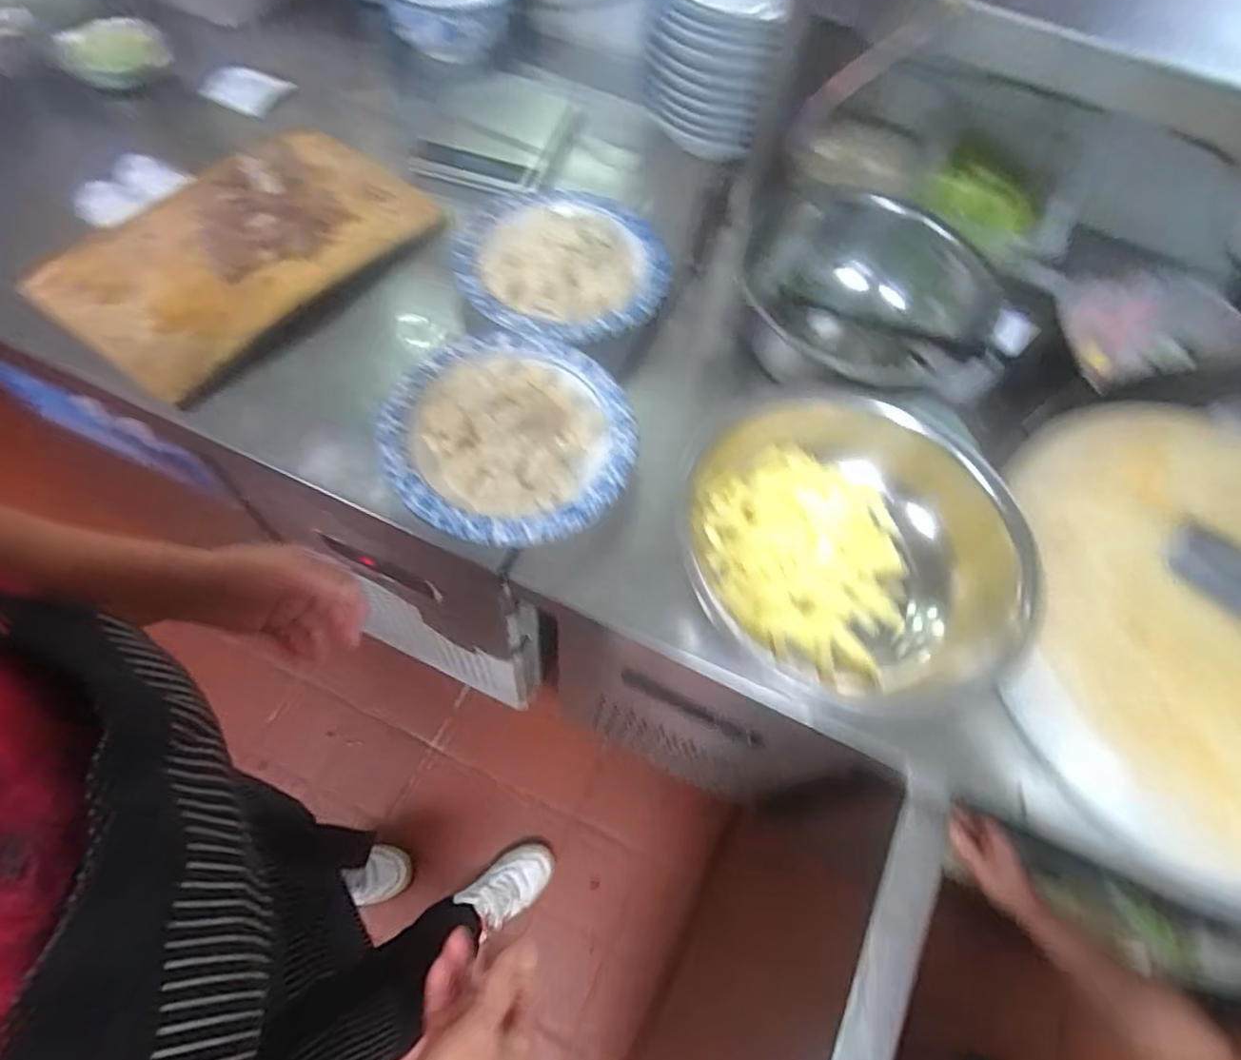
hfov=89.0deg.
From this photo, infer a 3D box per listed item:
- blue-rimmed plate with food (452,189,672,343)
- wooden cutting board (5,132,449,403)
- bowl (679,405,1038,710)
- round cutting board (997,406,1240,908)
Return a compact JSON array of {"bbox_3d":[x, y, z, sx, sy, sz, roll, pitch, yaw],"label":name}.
[{"bbox_3d":[-0.058,-0.284,0.650,0.209,0.029,0.209,2,63,-3],"label":"blue-rimmed plate with food"},{"bbox_3d":[-0.379,-0.301,0.642,0.218,0.035,0.348,36,66,14],"label":"wooden cutting board"},{"bbox_3d":[0.192,0.003,0.522,0.272,0.068,0.241,28,64,10],"label":"bowl"},{"bbox_3d":[0.491,0.087,0.493,0.346,0.057,0.362,21,63,7],"label":"round cutting board"}]

